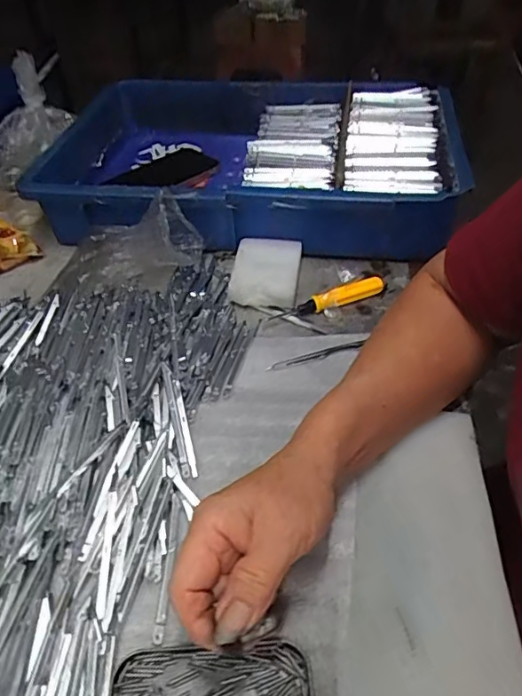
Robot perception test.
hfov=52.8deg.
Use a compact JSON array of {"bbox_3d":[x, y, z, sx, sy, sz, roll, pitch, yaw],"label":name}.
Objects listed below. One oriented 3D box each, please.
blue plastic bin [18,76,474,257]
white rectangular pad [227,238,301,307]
[{"bbox_3d":[-0.011,-0.212,0.592,0.421,0.093,0.290,3,44,4],"label":"blue plastic bin"},{"bbox_3d":[0.005,-0.072,0.494,0.060,0.025,0.074,5,44,6],"label":"white rectangular pad"}]

